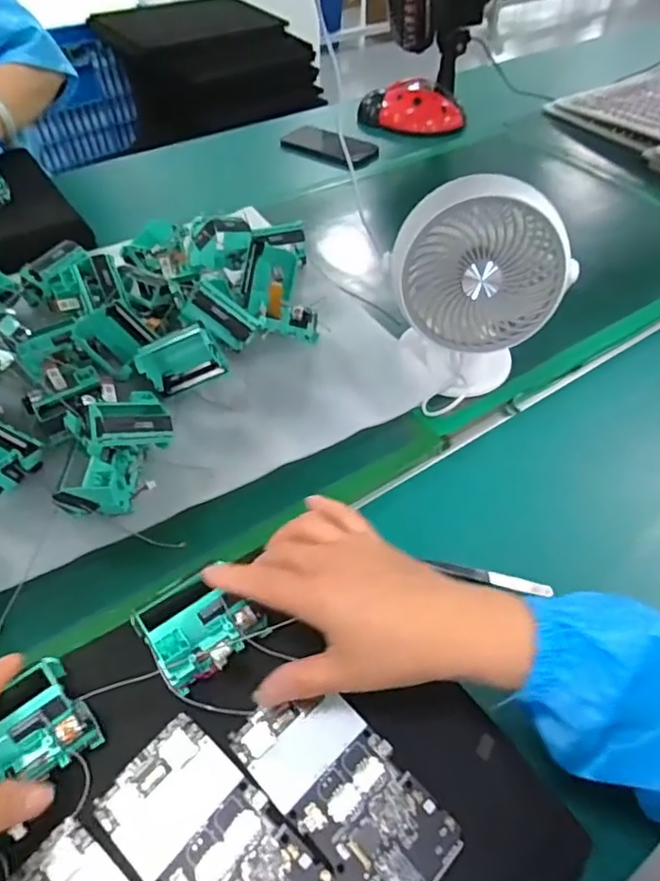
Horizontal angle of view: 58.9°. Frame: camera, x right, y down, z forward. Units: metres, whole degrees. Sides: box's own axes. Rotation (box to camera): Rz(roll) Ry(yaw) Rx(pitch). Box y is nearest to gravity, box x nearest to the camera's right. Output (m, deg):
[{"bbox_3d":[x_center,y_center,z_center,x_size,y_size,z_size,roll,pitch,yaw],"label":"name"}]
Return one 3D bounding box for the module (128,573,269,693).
[{"bbox_3d":[-0.082,0.117,0.375,0.069,0.033,0.056,-30,56,-24],"label":"module"}]

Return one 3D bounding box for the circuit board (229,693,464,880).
[{"bbox_3d":[0.009,0.197,0.333,0.065,0.004,0.126,-36,58,-27],"label":"circuit board"}]

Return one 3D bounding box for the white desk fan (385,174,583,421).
[{"bbox_3d":[0.125,-0.131,0.521,0.151,0.193,0.091,12,50,10],"label":"white desk fan"}]

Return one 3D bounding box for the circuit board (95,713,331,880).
[{"bbox_3d":[-0.062,0.217,0.313,0.130,0.004,0.065,34,57,26],"label":"circuit board"}]

